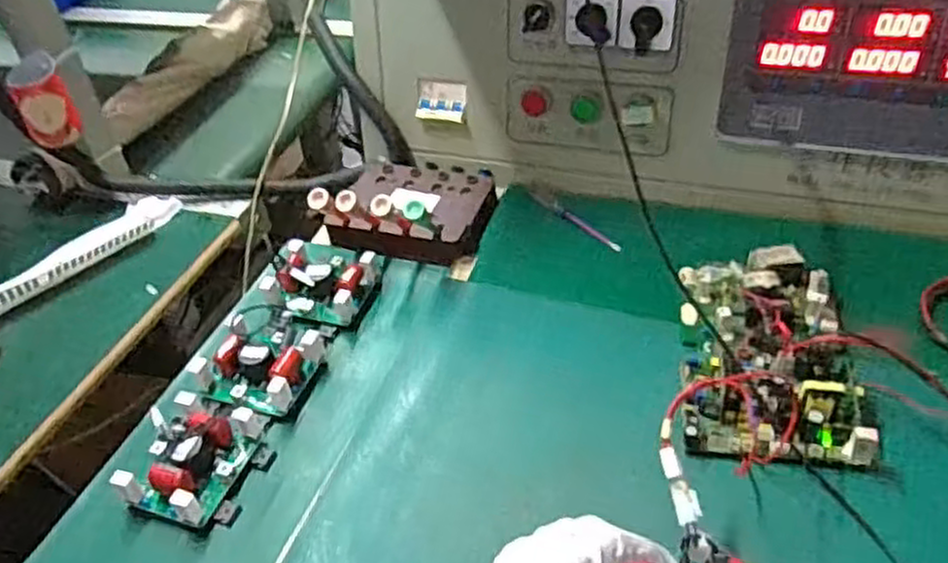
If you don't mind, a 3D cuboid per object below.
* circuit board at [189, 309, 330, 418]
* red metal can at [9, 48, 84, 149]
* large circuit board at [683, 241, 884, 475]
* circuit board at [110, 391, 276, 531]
[{"bbox_3d":[-0.170,0.064,0.636,0.087,0.032,0.084,16,47,24],"label":"circuit board"},{"bbox_3d":[-0.442,-0.184,0.803,0.052,0.080,0.047,-28,46,-22],"label":"red metal can"},{"bbox_3d":[0.220,0.045,0.589,0.119,0.036,0.192,1,43,10],"label":"large circuit board"},{"bbox_3d":[-0.204,0.121,0.565,0.091,0.051,0.094,11,45,19],"label":"circuit board"}]

